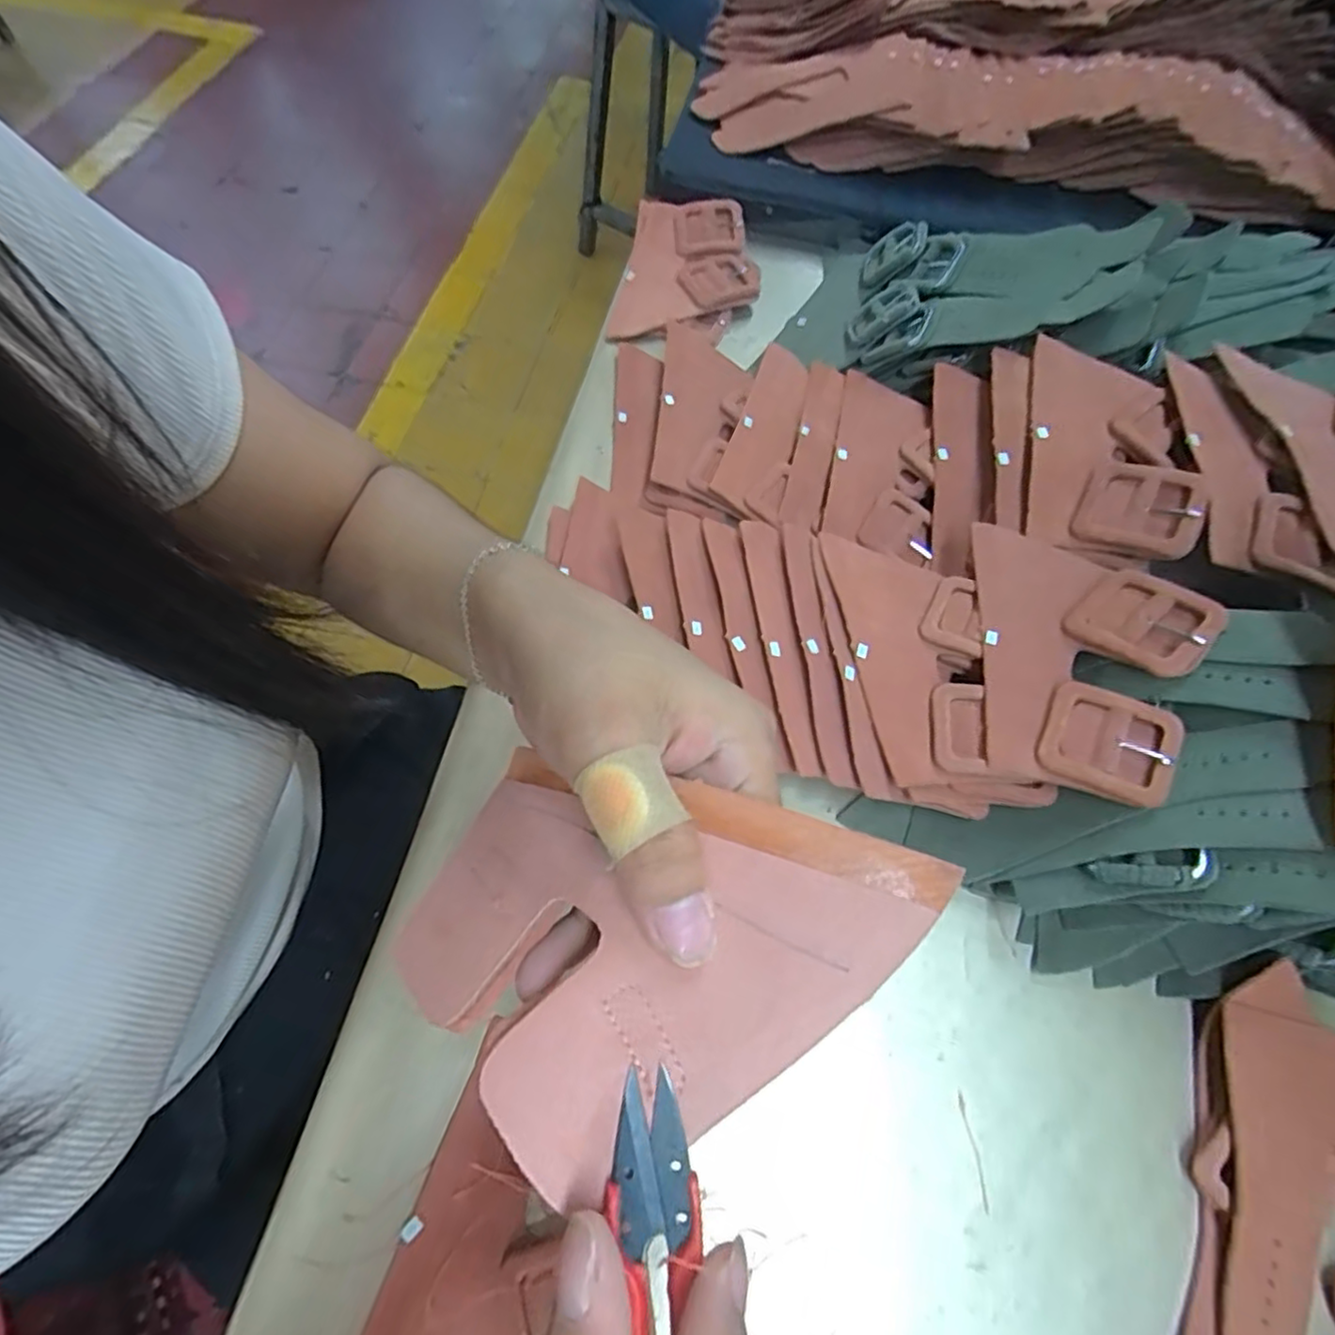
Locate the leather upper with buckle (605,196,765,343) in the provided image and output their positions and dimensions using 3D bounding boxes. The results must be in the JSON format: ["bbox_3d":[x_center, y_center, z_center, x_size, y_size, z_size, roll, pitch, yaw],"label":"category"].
[{"bbox_3d":[0.016,-0.306,0.505,0.103,0.023,0.129,6,64,1],"label":"leather upper with buckle"}]

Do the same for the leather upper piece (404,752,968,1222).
[{"bbox_3d":[-0.012,0.075,0.170,0.135,0.016,0.095,11,66,25],"label":"leather upper piece"}]

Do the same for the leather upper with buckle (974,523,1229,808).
[{"bbox_3d":[0.202,-0.011,0.319,0.094,0.016,0.142,-1,60,25],"label":"leather upper with buckle"}]

